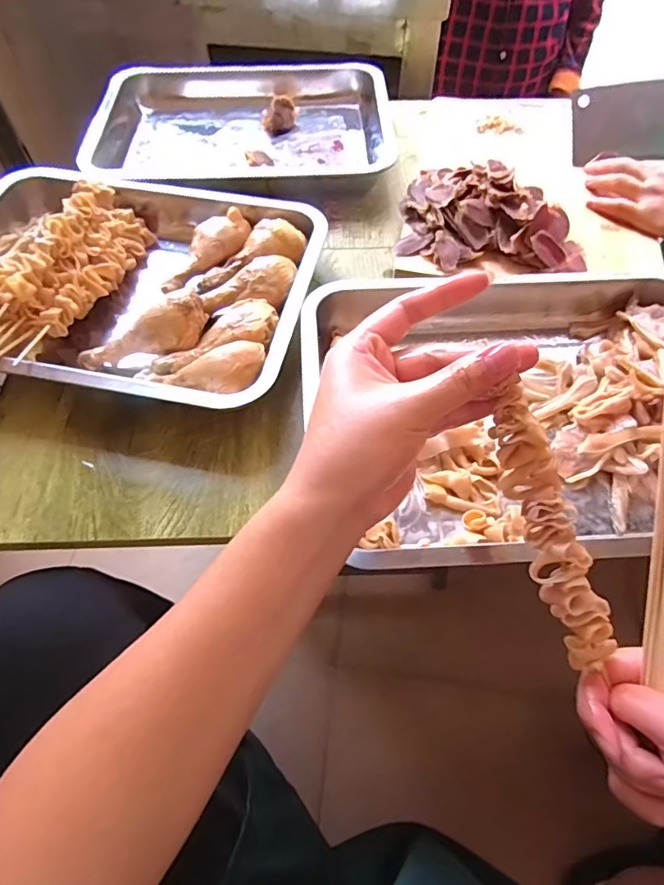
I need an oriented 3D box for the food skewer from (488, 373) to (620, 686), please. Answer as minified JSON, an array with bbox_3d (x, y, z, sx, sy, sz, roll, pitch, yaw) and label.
[{"bbox_3d":[0.122,0.051,0.275,0.023,0.023,0.148,-21,91,-13],"label":"food skewer"}]

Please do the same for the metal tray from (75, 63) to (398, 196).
[{"bbox_3d":[-0.105,-0.403,0.641,0.348,0.051,0.247,1,58,-1],"label":"metal tray"}]

